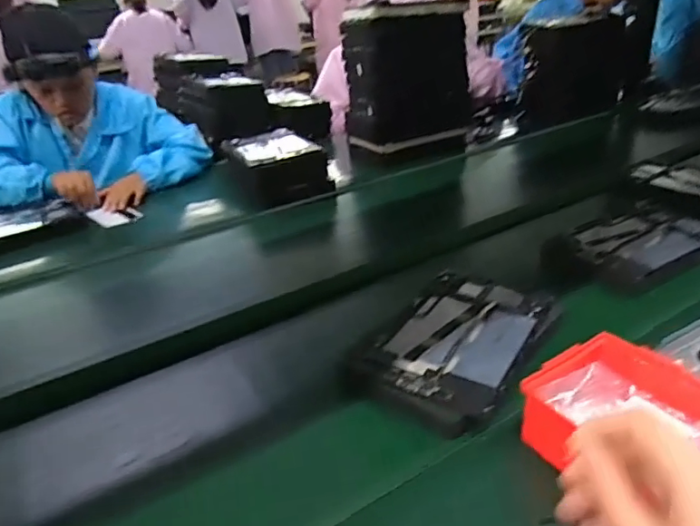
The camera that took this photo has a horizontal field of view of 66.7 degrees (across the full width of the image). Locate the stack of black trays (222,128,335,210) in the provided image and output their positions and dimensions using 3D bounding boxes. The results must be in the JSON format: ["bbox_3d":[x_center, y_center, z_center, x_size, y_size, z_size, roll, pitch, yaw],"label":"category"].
[{"bbox_3d":[-0.160,-0.204,1.123,0.161,0.091,0.218,-18,31,-21],"label":"stack of black trays"}]

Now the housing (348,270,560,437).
[{"bbox_3d":[0.120,0.090,0.612,0.160,0.020,0.251,15,35,34],"label":"housing"}]

